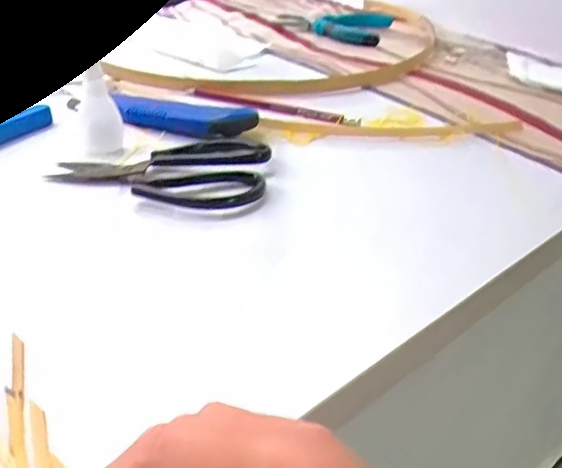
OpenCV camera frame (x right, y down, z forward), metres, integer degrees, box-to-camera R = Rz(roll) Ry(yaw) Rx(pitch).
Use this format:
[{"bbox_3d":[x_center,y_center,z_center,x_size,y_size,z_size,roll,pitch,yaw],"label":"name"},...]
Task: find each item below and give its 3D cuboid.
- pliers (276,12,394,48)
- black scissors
[{"bbox_3d":[0.071,-0.257,0.698,0.146,0.025,0.064,31,44,31],"label":"pliers"},{"bbox_3d":[-0.082,-0.044,0.400,0.145,0.014,0.075,-2,37,-8],"label":"black scissors"}]

